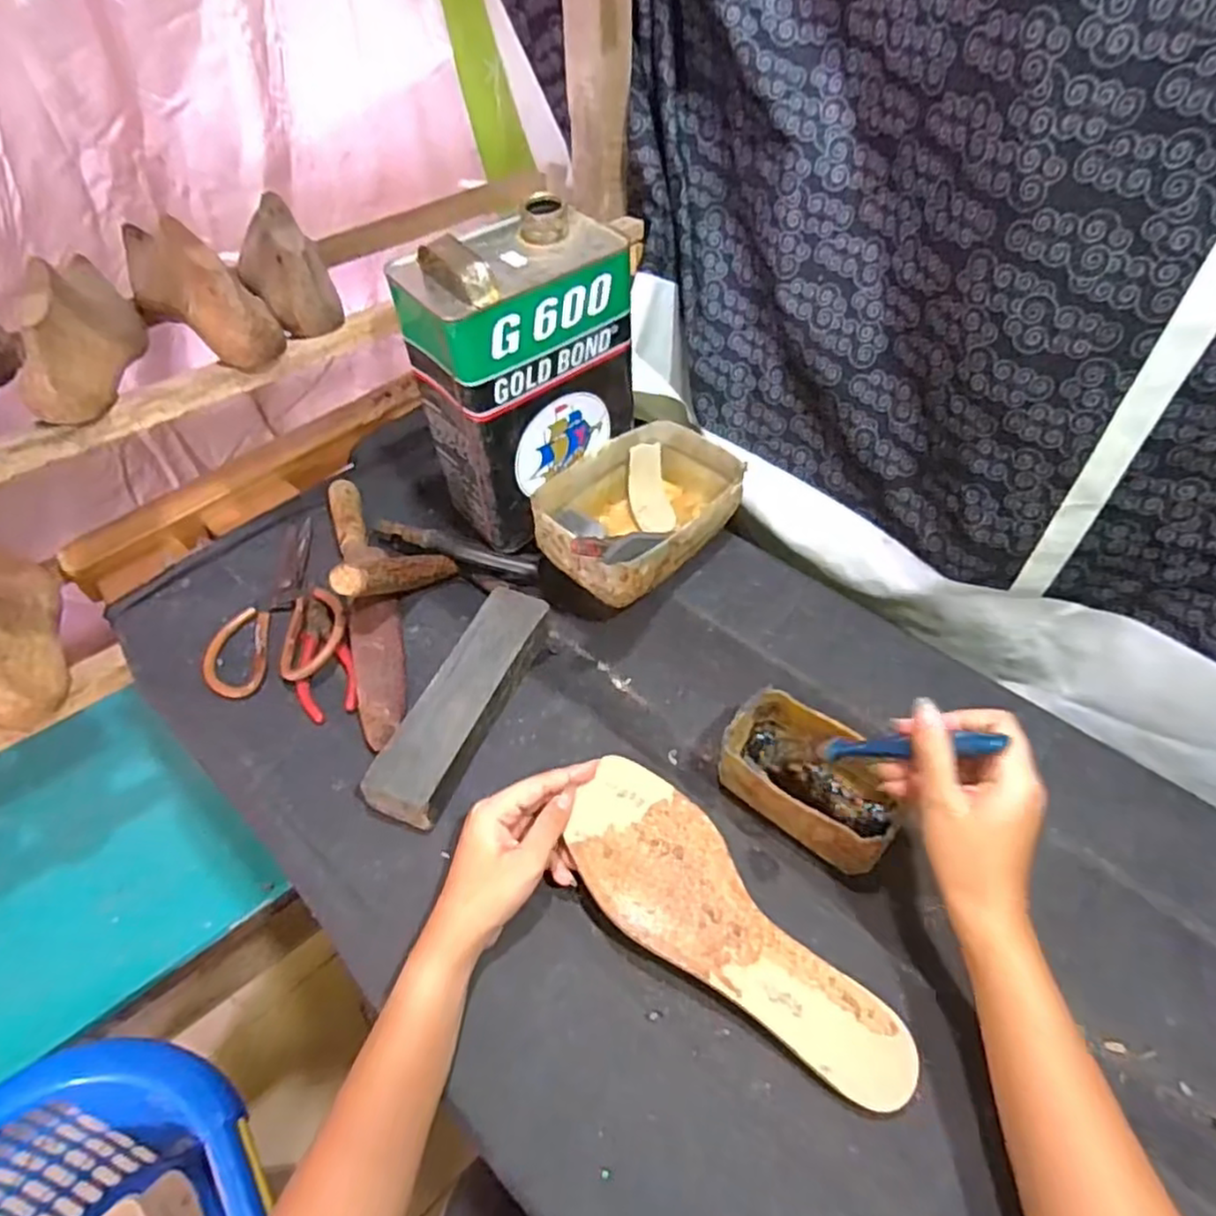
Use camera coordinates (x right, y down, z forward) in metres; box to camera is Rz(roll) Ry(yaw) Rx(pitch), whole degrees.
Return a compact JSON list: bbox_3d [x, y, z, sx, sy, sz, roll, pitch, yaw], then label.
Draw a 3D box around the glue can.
[{"bbox_3d":[-0.070,-0.189,0.594,0.161,0.230,0.108,-31,54,-27],"label":"glue can"}]

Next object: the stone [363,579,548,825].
[{"bbox_3d":[-0.106,0.067,0.520,0.051,0.043,0.191,17,49,15],"label":"stone"}]

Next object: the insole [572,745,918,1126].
[{"bbox_3d":[0.069,0.188,0.414,0.235,0.009,0.083,38,57,23],"label":"insole"}]

